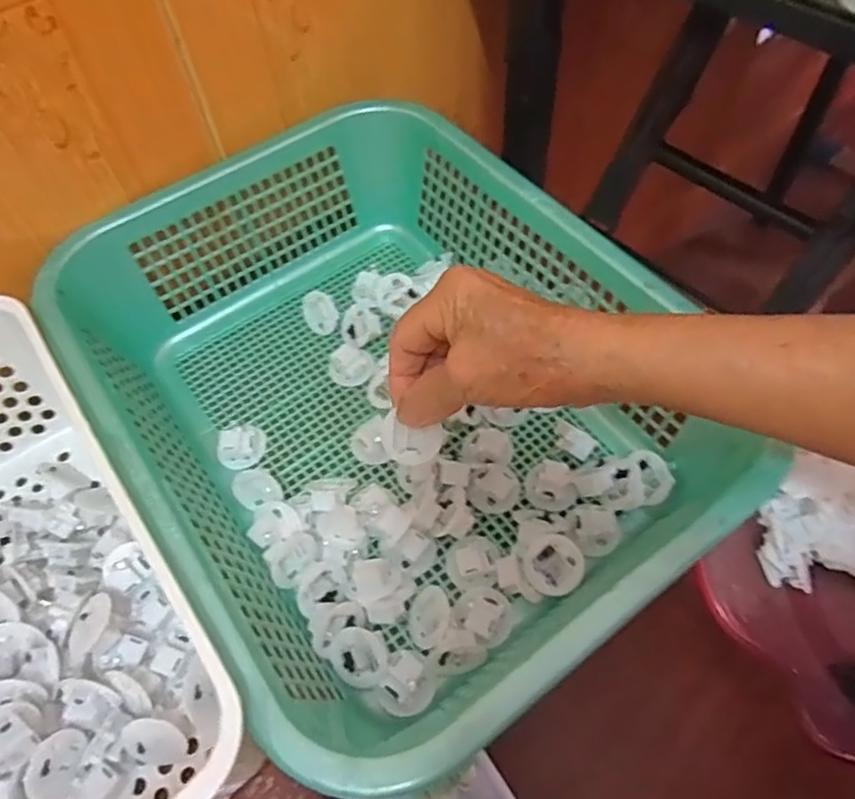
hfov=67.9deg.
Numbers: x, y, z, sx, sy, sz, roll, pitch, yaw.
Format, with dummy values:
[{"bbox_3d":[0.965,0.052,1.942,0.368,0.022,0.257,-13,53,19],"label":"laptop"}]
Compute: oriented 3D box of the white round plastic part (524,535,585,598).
[{"bbox_3d":[0.071,0.093,0.358,0.032,0.009,0.032,-1,57,1],"label":"white round plastic part"}]

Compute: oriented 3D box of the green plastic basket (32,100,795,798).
[{"bbox_3d":[-0.028,-0.013,0.390,0.289,0.092,0.378,-32,62,-18],"label":"green plastic basket"}]

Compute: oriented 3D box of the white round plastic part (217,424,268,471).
[{"bbox_3d":[-0.124,0.030,0.423,0.033,0.012,0.027,-30,61,-16],"label":"white round plastic part"}]

